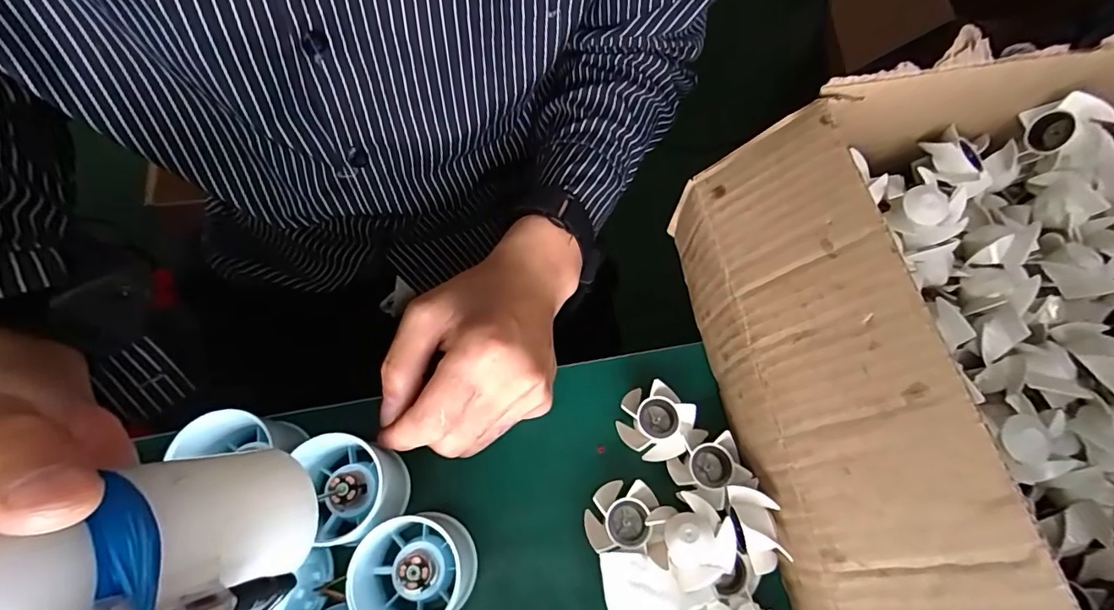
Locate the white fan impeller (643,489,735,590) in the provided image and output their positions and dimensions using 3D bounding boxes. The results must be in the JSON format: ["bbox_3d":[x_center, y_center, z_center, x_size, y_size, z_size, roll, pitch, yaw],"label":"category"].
[{"bbox_3d":[0.072,0.122,0.267,0.035,0.028,0.039,-25,72,-11],"label":"white fan impeller"}]

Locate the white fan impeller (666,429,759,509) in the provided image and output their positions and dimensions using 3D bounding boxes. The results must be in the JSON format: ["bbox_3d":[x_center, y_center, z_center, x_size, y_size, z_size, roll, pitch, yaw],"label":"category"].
[{"bbox_3d":[0.086,0.091,0.289,0.040,0.015,0.042,-13,70,-7],"label":"white fan impeller"}]

